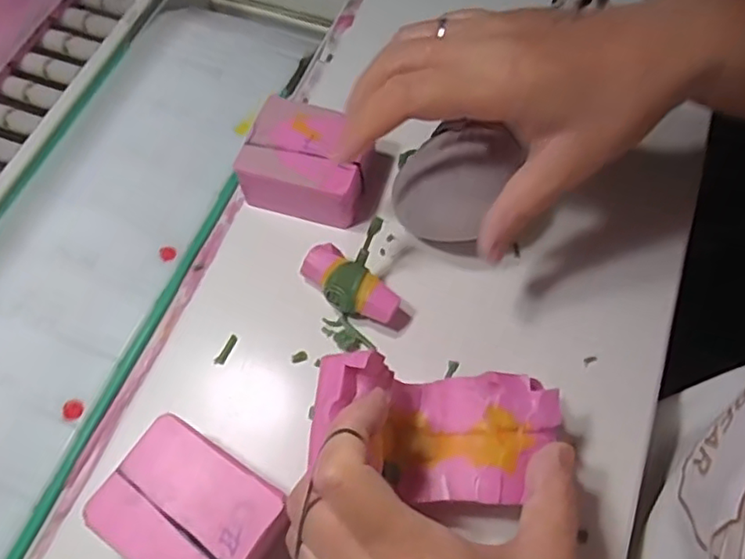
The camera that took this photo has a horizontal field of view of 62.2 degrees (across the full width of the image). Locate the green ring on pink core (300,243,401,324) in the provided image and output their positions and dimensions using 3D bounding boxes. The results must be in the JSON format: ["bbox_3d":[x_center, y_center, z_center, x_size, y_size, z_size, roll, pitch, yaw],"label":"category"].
[{"bbox_3d":[-0.014,0.005,0.336,0.058,0.024,0.025,37,70,17],"label":"green ring on pink core"}]

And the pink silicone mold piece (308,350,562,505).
[{"bbox_3d":[0.028,0.062,0.273,0.102,0.052,0.060,15,64,7],"label":"pink silicone mold piece"}]

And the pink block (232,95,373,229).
[{"bbox_3d":[-0.036,-0.069,0.363,0.070,0.033,0.056,17,66,9],"label":"pink block"}]

